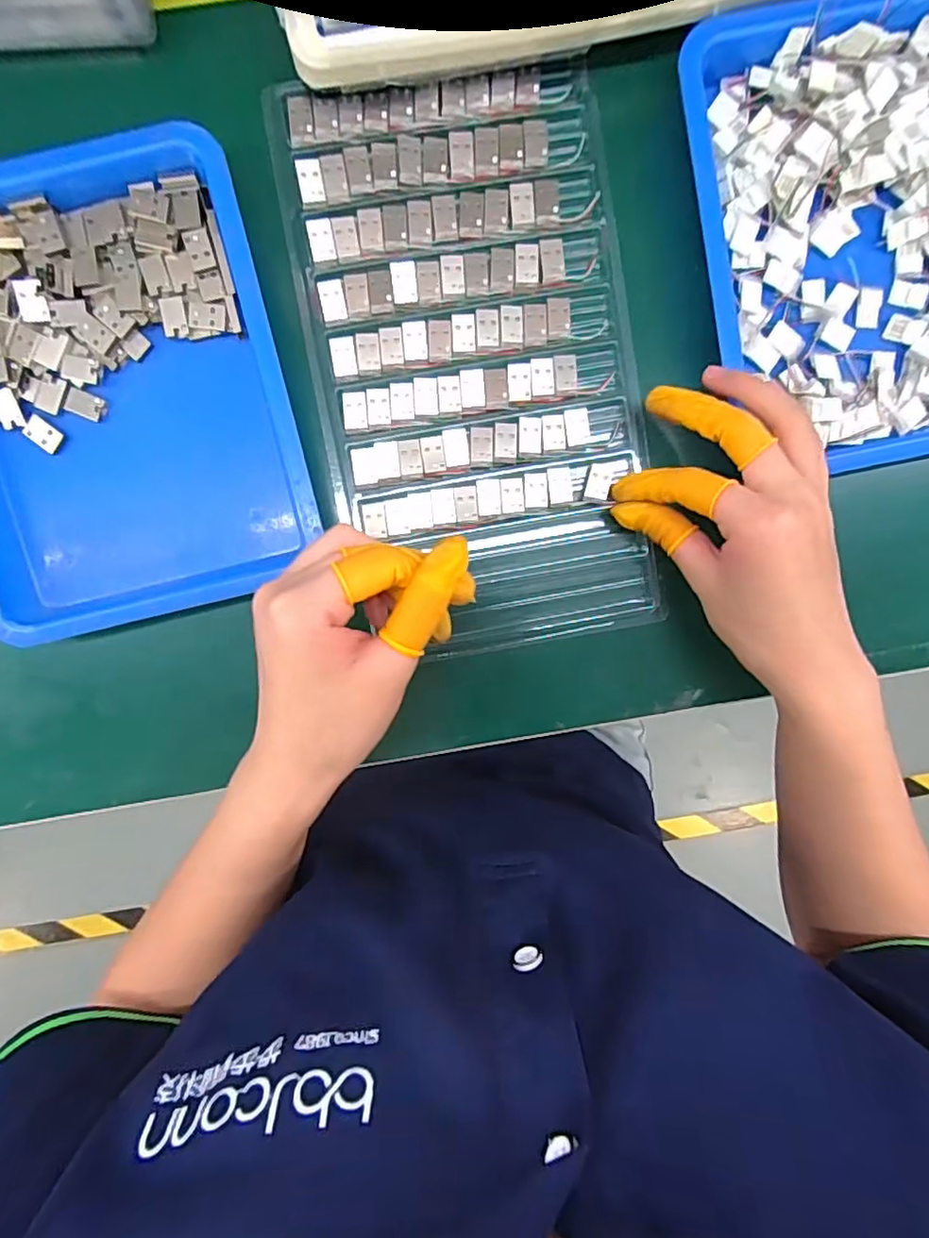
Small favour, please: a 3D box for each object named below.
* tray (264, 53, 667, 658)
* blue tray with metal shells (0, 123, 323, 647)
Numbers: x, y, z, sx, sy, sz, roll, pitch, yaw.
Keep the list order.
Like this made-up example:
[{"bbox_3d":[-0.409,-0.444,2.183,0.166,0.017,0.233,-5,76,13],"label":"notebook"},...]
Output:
[{"bbox_3d":[0.008,-0.124,0.310,0.158,0.018,0.280,-11,98,0],"label":"tray"},{"bbox_3d":[-0.175,-0.111,0.291,0.168,0.024,0.217,-13,97,0],"label":"blue tray with metal shells"}]

